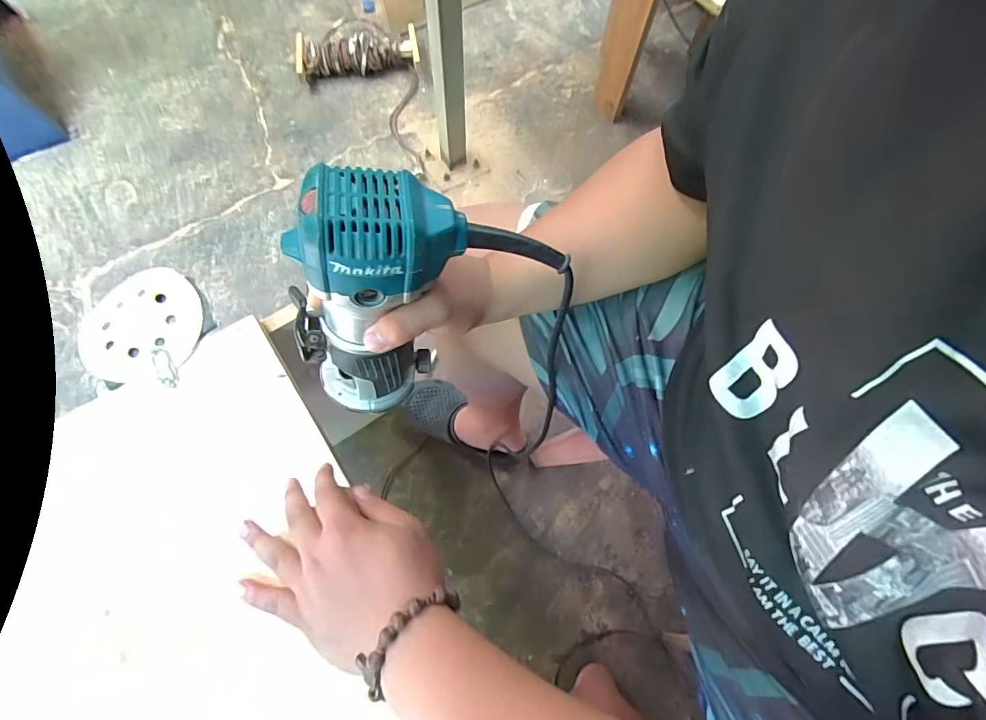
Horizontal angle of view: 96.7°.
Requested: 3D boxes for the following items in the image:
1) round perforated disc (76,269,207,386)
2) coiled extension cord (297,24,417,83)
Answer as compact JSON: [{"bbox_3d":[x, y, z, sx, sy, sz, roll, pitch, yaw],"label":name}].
[{"bbox_3d":[-0.363,-0.036,0.450,0.118,0.014,0.110,0,72,-1],"label":"round perforated disc"},{"bbox_3d":[-0.377,-0.848,1.223,0.335,0.094,0.098,-12,73,-5],"label":"coiled extension cord"}]

